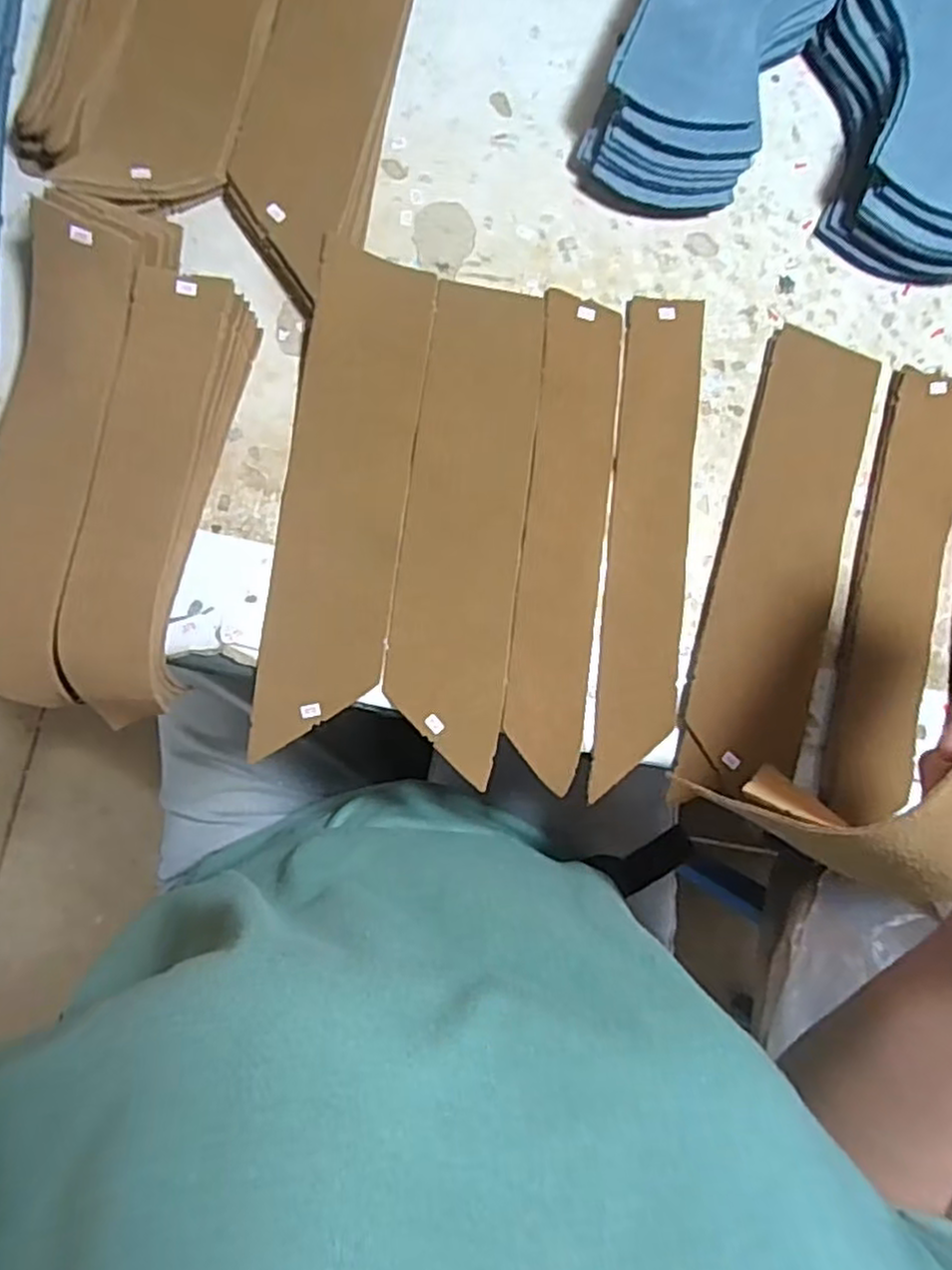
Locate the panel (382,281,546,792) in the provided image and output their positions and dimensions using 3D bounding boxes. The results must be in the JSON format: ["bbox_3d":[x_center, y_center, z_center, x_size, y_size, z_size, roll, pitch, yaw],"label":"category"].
[{"bbox_3d":[-0.005,-0.052,0.334,0.055,0.009,0.224,7,83,-5],"label":"panel"}]

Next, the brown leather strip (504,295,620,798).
[{"bbox_3d":[0.042,-0.048,0.339,0.039,0.007,0.227,7,84,-8],"label":"brown leather strip"}]

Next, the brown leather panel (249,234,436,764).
[{"bbox_3d":[-0.060,-0.063,0.325,0.056,0.007,0.223,8,85,-7],"label":"brown leather panel"}]

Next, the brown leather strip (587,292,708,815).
[{"bbox_3d":[0.085,-0.046,0.342,0.044,0.005,0.233,6,85,-5],"label":"brown leather strip"}]

